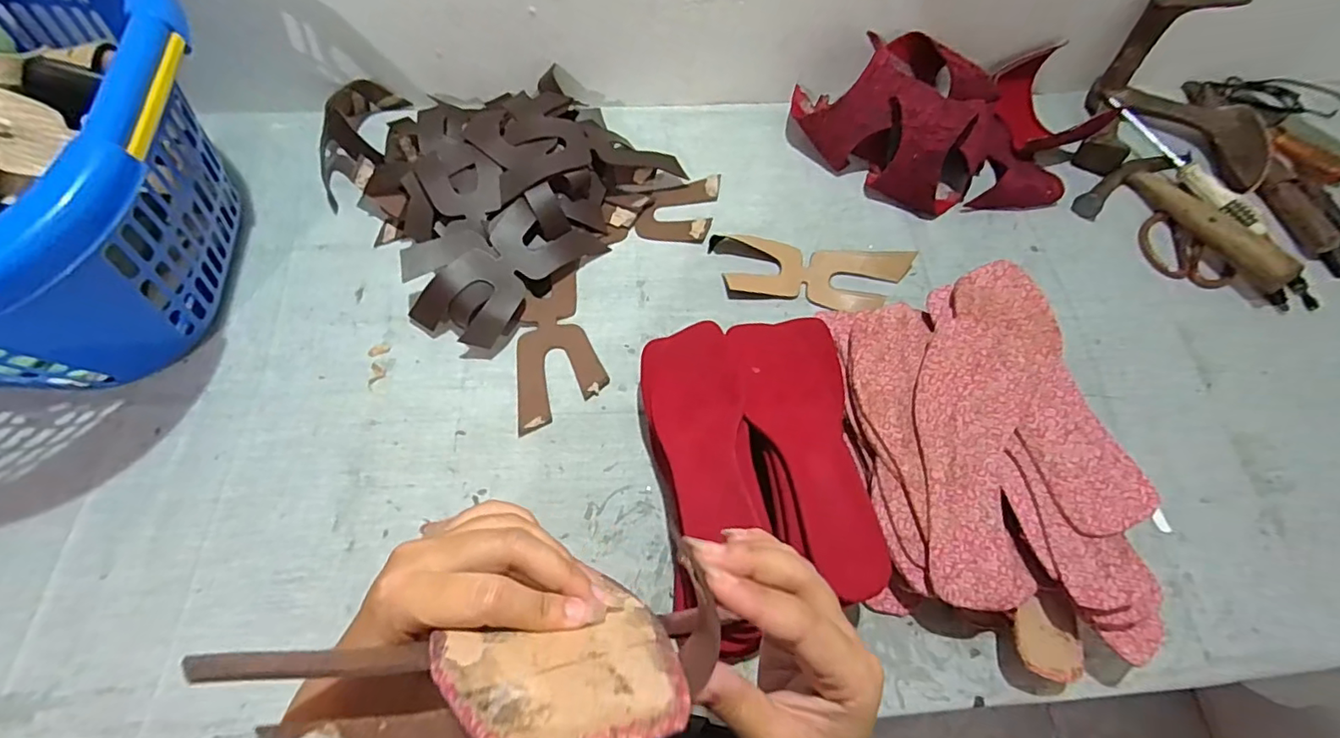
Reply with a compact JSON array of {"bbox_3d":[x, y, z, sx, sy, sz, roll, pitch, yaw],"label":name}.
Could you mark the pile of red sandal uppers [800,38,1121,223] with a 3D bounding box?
[{"bbox_3d":[0.320,-0.284,0.666,0.315,0.104,0.191,-6,64,-6],"label":"pile of red sandal uppers"}]

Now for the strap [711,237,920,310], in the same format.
[{"bbox_3d":[0.150,-0.105,0.609,0.211,0.018,0.074,8,64,1],"label":"strap"}]

